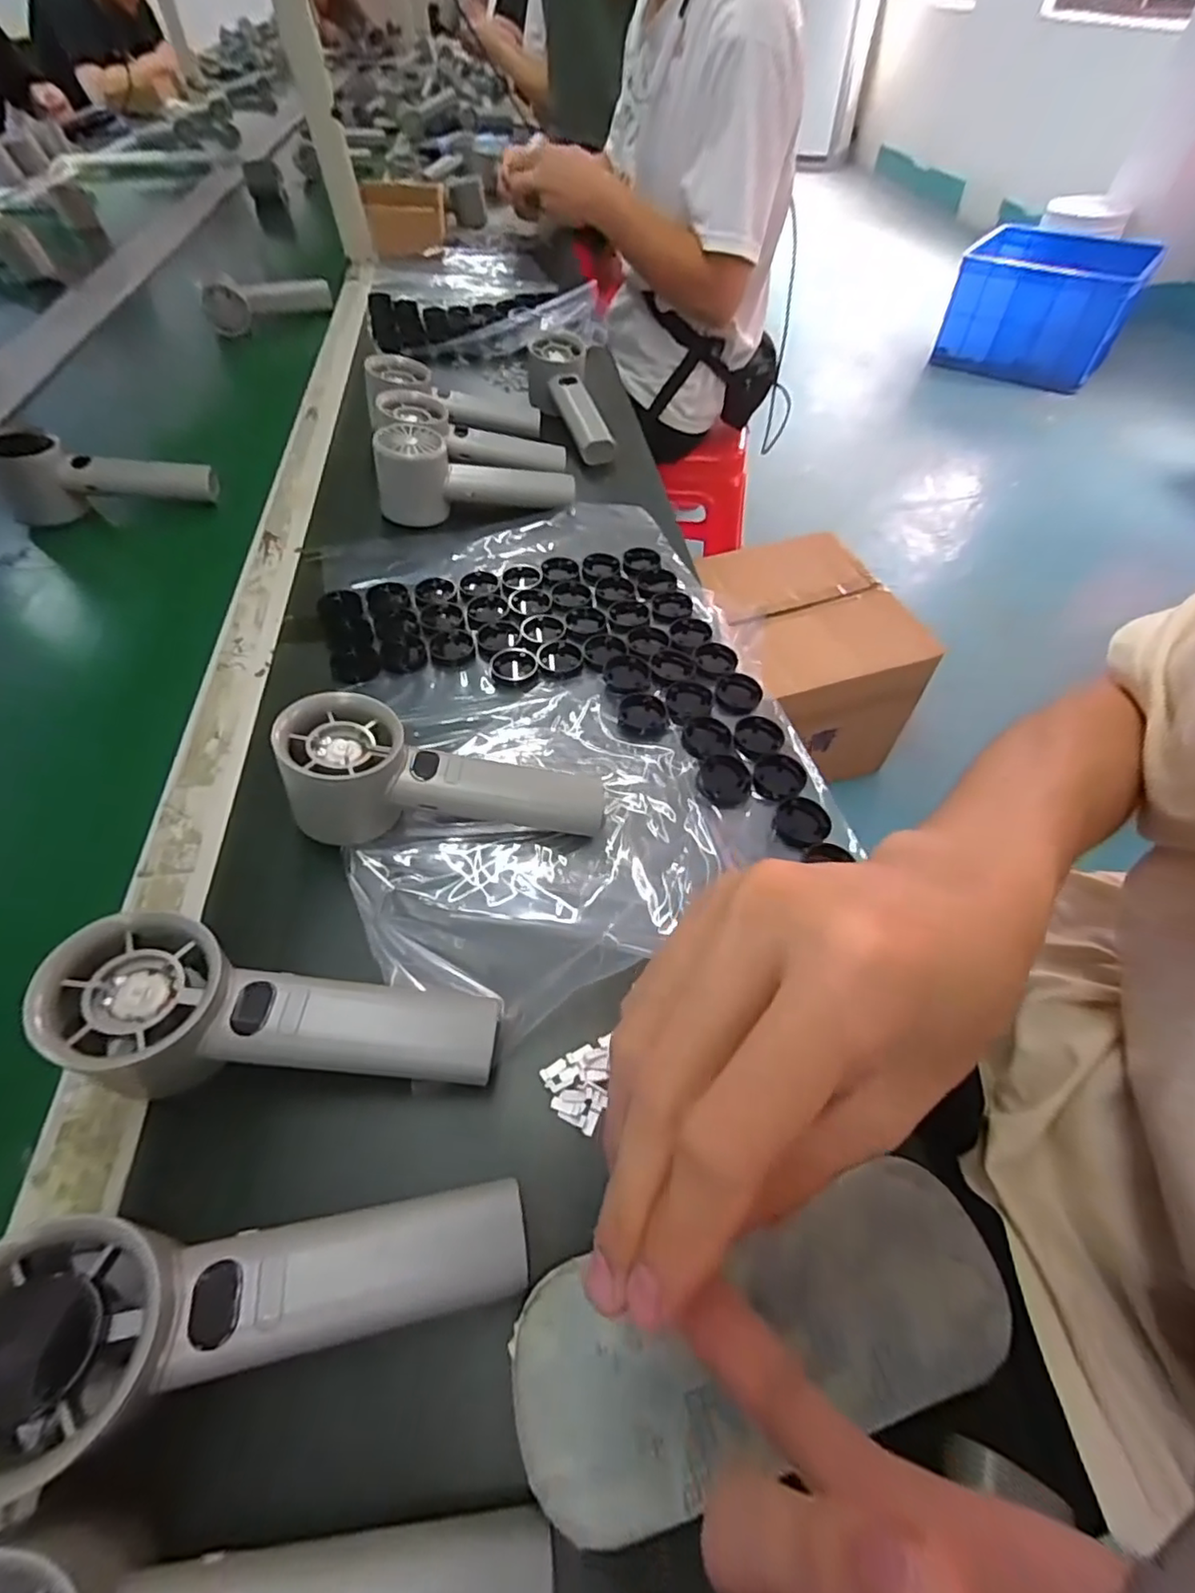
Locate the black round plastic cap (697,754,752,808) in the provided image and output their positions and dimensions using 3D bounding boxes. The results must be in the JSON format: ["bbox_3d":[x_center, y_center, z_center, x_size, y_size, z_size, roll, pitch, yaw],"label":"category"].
[{"bbox_3d":[0.073,-0.008,0.354,0.030,0.009,0.032,12,56,10],"label":"black round plastic cap"}]

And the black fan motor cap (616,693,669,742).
[{"bbox_3d":[0.028,-0.050,0.376,0.031,0.007,0.036,1,55,2],"label":"black fan motor cap"}]

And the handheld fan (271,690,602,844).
[{"bbox_3d":[-0.077,-0.002,0.317,0.159,0.048,0.062,11,54,-12],"label":"handheld fan"}]

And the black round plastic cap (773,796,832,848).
[{"bbox_3d":[0.113,0.015,0.338,0.029,0.007,0.030,-1,55,1],"label":"black round plastic cap"}]

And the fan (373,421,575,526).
[{"bbox_3d":[-0.101,-0.269,0.502,0.154,0.062,0.055,-8,55,-4],"label":"fan"}]

